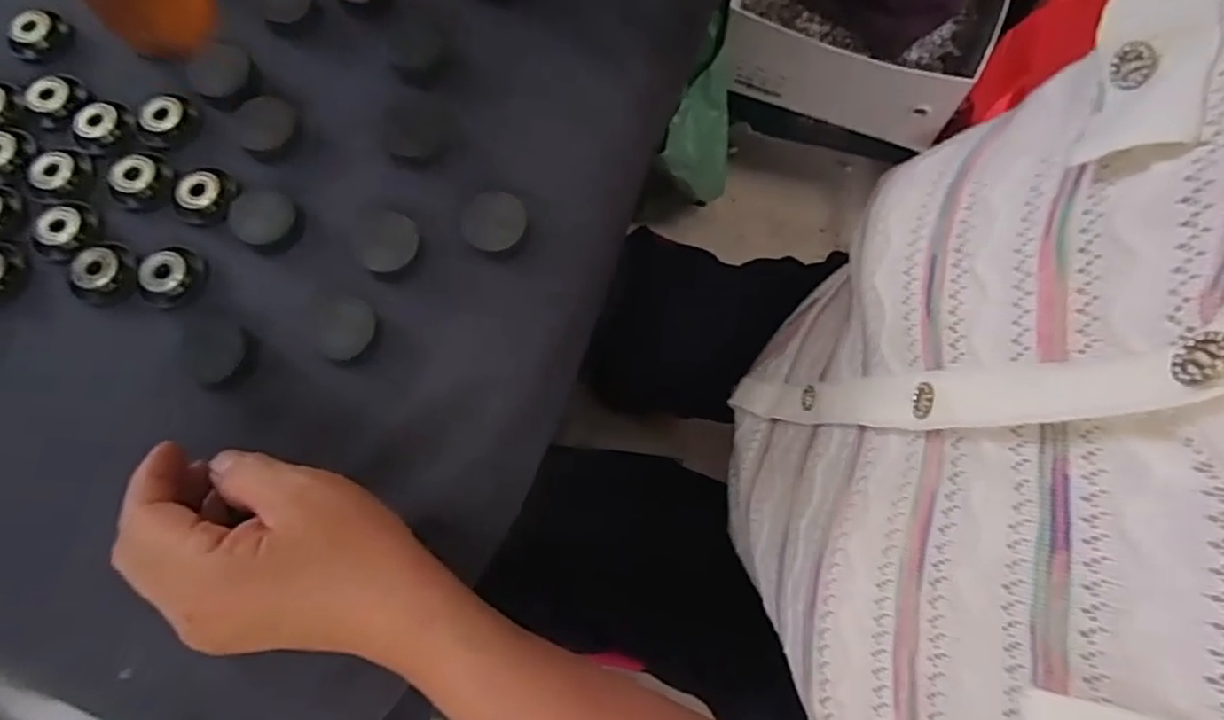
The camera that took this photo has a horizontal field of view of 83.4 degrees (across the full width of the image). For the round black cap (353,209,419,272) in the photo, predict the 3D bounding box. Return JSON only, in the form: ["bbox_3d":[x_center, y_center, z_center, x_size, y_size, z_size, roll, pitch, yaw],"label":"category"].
[{"bbox_3d":[-0.115,-0.060,0.345,0.034,0.004,0.031,-1,72,2],"label":"round black cap"}]

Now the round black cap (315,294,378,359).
[{"bbox_3d":[-0.129,-0.016,0.332,0.028,0.005,0.031,7,72,4],"label":"round black cap"}]

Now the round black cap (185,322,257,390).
[{"bbox_3d":[-0.191,-0.003,0.332,0.035,0.004,0.031,14,73,6],"label":"round black cap"}]

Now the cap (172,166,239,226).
[{"bbox_3d":[-0.209,-0.086,0.352,0.030,0.009,0.025,-43,76,-11],"label":"cap"}]

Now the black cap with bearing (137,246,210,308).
[{"bbox_3d":[-0.218,-0.041,0.338,0.026,0.012,0.031,36,76,12],"label":"black cap with bearing"}]

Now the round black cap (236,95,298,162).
[{"bbox_3d":[-0.182,-0.123,0.363,0.032,0.008,0.034,-1,72,2],"label":"round black cap"}]

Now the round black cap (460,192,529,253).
[{"bbox_3d":[-0.059,-0.069,0.348,0.031,0.013,0.035,-22,72,-5],"label":"round black cap"}]

